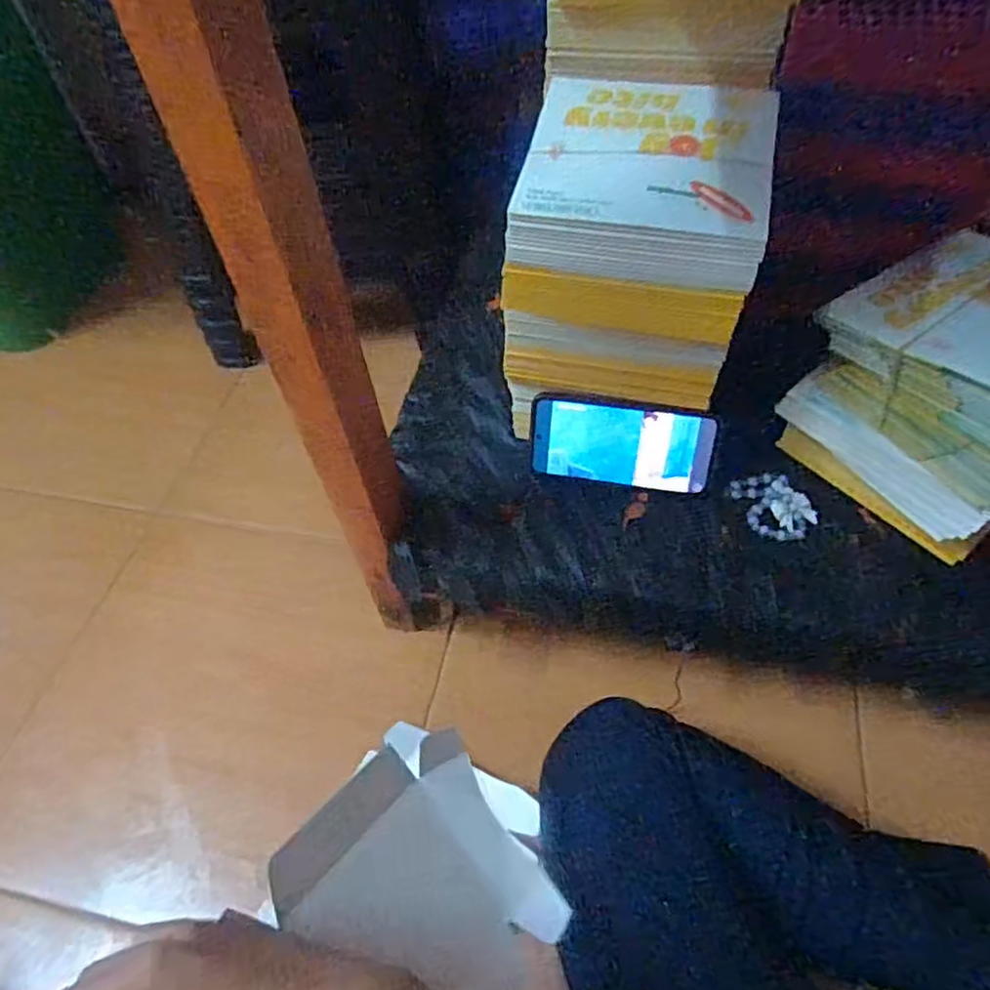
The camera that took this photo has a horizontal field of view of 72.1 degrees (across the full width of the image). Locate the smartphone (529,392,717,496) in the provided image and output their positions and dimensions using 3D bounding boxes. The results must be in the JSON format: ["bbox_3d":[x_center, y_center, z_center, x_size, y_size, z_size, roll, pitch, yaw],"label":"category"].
[{"bbox_3d":[0.111,-0.045,0.601,0.156,0.076,0.013,8,28,10],"label":"smartphone"}]

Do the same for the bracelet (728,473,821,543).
[{"bbox_3d":[0.244,0.011,0.590,0.054,0.012,0.071,-13,53,-5],"label":"bracelet"}]

